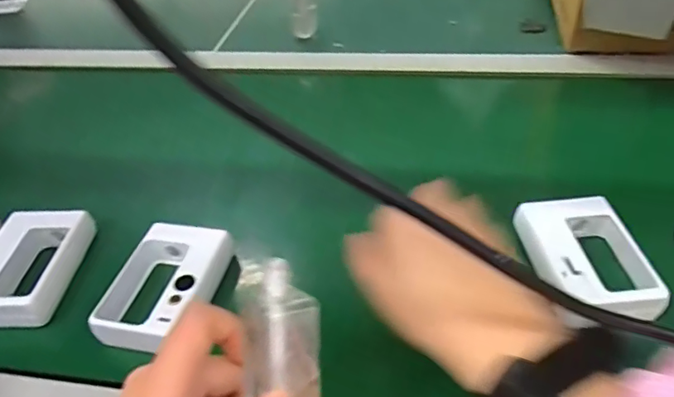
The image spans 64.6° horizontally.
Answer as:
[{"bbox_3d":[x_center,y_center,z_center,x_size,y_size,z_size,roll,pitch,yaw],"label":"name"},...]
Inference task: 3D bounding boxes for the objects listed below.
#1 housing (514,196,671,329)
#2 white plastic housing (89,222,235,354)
[{"bbox_3d":[0.170,0.042,0.365,0.075,0.032,0.101,-6,42,2],"label":"housing"},{"bbox_3d":[-0.117,0.063,0.381,0.072,0.032,0.097,5,43,14],"label":"white plastic housing"}]

